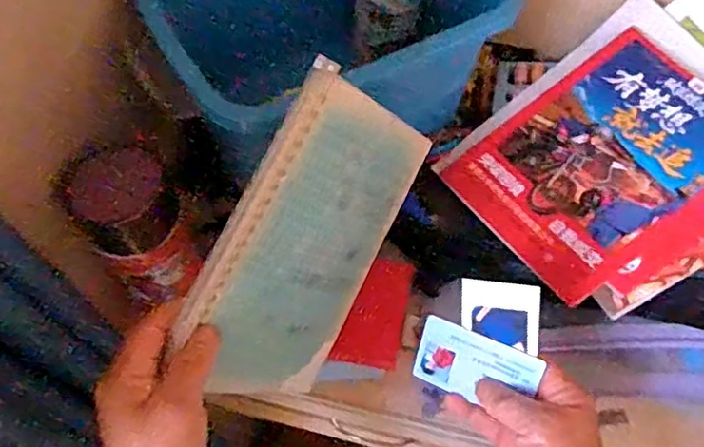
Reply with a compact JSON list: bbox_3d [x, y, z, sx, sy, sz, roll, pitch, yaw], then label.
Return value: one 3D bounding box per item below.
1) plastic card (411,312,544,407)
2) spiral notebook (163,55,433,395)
[{"bbox_3d":[0.084,0.100,0.444,0.082,0.051,0.004,23,19,25],"label":"plastic card"},{"bbox_3d":[-0.027,0.018,0.414,0.008,0.144,0.206,33,96,38],"label":"spiral notebook"}]

